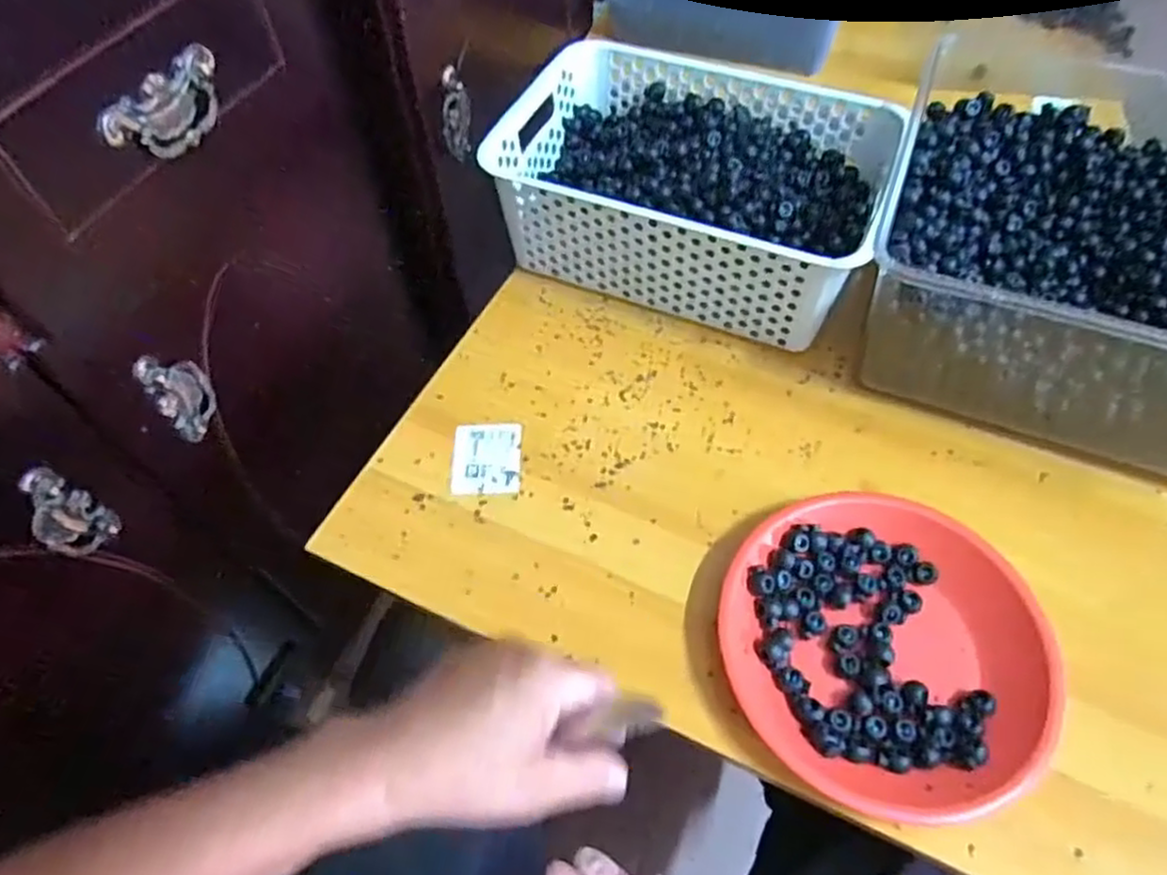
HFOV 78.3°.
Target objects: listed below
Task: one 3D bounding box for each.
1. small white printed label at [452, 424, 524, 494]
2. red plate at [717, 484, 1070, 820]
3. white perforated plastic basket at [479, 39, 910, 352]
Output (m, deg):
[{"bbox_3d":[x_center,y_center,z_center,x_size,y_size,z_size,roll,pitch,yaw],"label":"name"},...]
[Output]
[{"bbox_3d":[-0.072,0.015,0.538,0.051,0.004,0.061,-1,57,1],"label":"small white printed label"},{"bbox_3d":[0.182,0.127,0.443,0.184,0.032,0.190,0,57,1],"label":"red plate"},{"bbox_3d":[0.090,-0.215,0.623,0.298,0.107,0.213,21,59,14],"label":"white perforated plastic basket"}]

